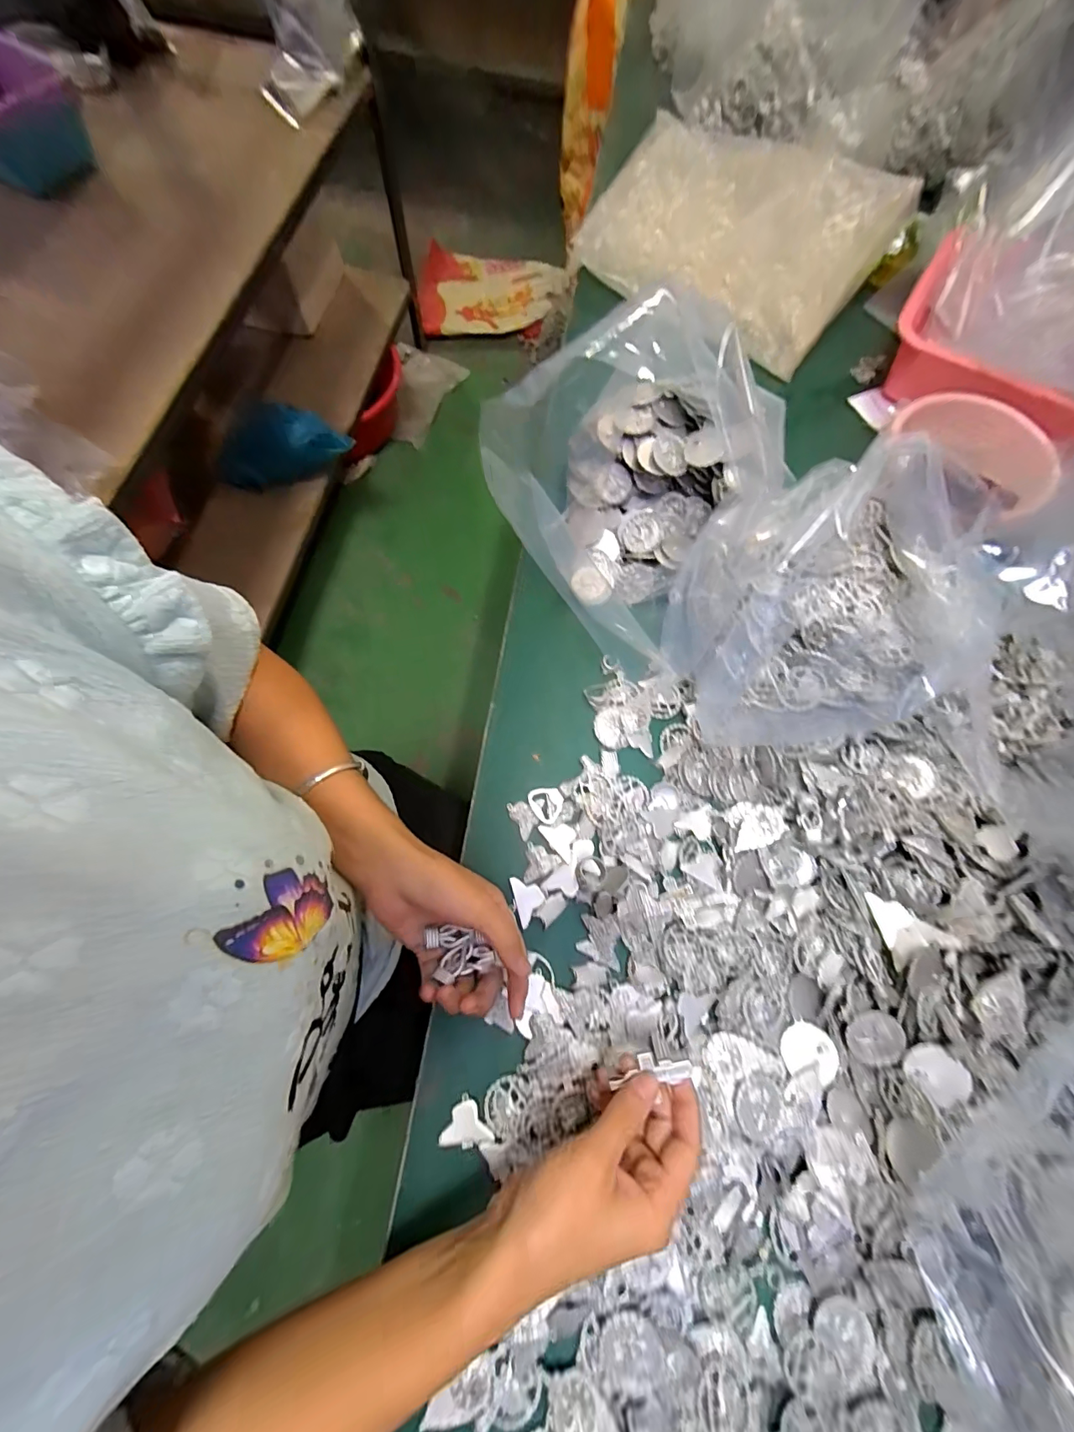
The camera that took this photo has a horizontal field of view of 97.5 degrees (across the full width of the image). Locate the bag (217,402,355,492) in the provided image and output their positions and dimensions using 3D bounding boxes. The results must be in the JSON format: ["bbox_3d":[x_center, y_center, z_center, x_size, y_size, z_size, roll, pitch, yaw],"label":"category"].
[{"bbox_3d":[-0.558,-0.585,1.024,0.288,0.143,0.083,-23,74,-10],"label":"bag"}]

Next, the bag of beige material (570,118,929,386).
[{"bbox_3d":[0.239,-0.605,0.590,0.352,0.051,0.244,30,94,7],"label":"bag of beige material"}]

